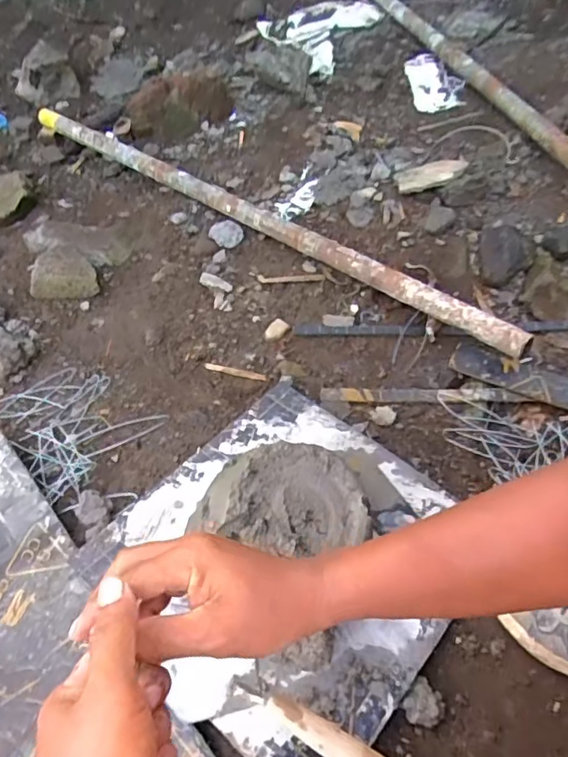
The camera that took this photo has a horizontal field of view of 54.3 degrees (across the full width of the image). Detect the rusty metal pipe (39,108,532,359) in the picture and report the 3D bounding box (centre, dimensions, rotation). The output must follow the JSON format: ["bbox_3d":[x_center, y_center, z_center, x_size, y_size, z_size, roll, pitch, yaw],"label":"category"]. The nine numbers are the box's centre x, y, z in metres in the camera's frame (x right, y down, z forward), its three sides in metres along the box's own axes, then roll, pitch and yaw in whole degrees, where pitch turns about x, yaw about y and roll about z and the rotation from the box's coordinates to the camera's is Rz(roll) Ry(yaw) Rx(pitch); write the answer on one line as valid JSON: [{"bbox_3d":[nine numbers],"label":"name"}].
[{"bbox_3d":[-0.108,-0.389,1.259,1.376,0.056,0.042,29,62,26],"label":"rusty metal pipe"}]

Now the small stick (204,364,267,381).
[{"bbox_3d":[-0.090,-0.013,1.026,0.121,0.005,0.016,11,56,16],"label":"small stick"}]

